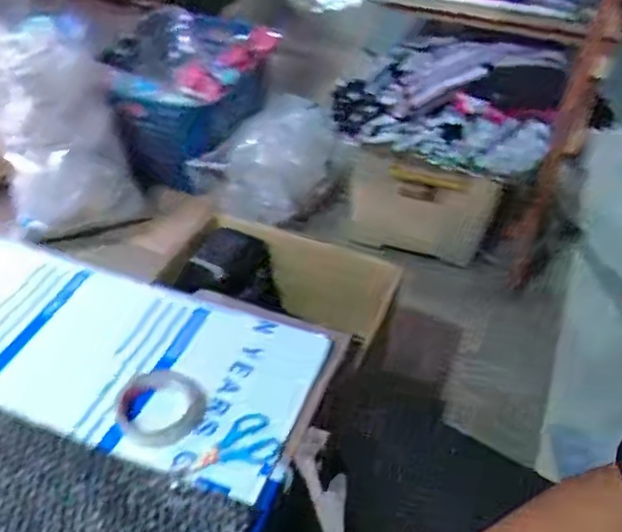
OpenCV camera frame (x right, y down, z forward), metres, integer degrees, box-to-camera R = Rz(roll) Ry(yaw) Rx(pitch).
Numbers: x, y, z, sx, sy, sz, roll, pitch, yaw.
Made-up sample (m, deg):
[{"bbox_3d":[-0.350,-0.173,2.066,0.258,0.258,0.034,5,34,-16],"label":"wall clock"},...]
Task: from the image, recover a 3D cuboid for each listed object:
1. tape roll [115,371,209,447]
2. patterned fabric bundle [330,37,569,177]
[{"bbox_3d":[-0.166,0.155,0.714,0.097,0.020,0.087,3,42,-2],"label":"tape roll"},{"bbox_3d":[0.276,-0.334,1.338,0.426,0.242,0.179,16,43,13],"label":"patterned fabric bundle"}]

